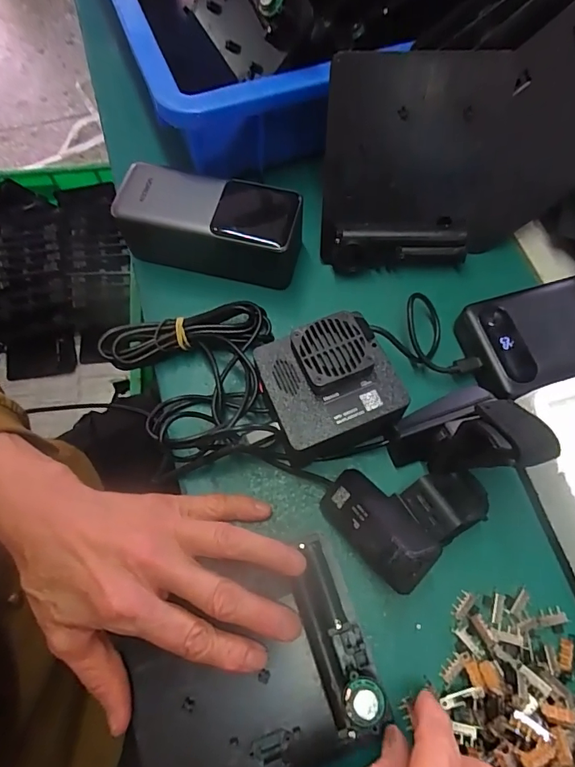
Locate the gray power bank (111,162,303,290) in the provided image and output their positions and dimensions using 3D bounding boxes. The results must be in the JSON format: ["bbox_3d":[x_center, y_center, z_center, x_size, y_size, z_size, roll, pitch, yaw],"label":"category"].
[{"bbox_3d":[-0.060,-0.118,0.329,0.129,0.053,0.053,14,68,5],"label":"gray power bank"}]

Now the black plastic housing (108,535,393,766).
[{"bbox_3d":[-0.021,0.156,0.239,0.128,0.021,0.106,-15,69,-7],"label":"black plastic housing"}]

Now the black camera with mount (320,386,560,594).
[{"bbox_3d":[0.081,0.054,0.247,0.112,0.077,0.068,-34,72,-13],"label":"black camera with mount"}]

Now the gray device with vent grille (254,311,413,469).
[{"bbox_3d":[0.026,0.006,0.278,0.074,0.060,0.068,-16,69,-7],"label":"gray device with vent grille"}]

